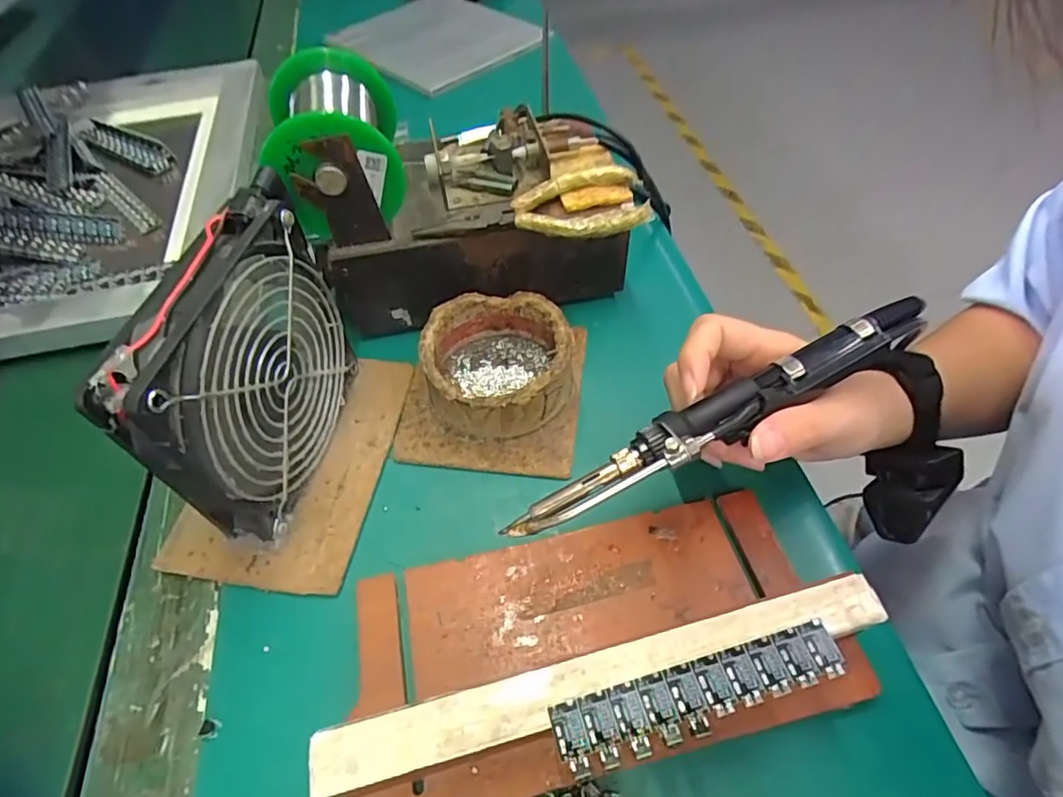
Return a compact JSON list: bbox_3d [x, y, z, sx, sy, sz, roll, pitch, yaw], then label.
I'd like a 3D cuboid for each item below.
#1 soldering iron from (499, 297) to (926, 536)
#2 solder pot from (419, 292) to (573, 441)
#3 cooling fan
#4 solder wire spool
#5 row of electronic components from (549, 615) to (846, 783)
[{"bbox_3d":[0.087,0.005,0.243,0.212,0.019,0.024,-28,57,-6],"label":"soldering iron"},{"bbox_3d":[-0.019,-0.020,0.322,0.081,0.040,0.081,-2,53,2],"label":"solder pot"},{"bbox_3d":[-0.128,-0.013,0.269,0.026,0.126,0.127,7,54,8],"label":"cooling fan"},{"bbox_3d":[-0.107,-0.142,0.305,0.068,0.060,0.079,-10,53,-4],"label":"solder wire spool"},{"bbox_3d":[0.061,0.106,0.202,0.107,0.004,0.023,-15,53,-8],"label":"row of electronic components"}]

